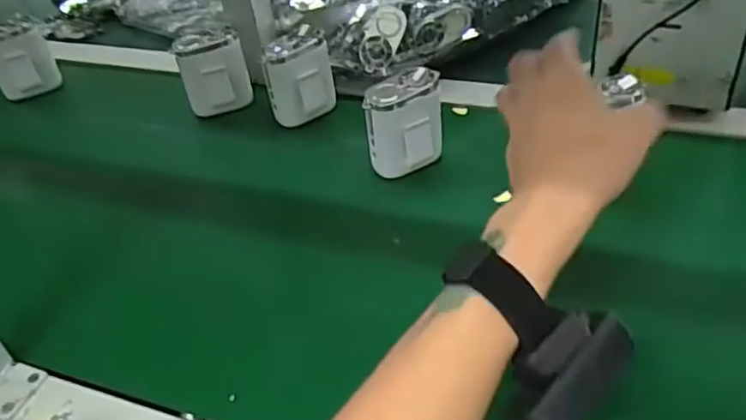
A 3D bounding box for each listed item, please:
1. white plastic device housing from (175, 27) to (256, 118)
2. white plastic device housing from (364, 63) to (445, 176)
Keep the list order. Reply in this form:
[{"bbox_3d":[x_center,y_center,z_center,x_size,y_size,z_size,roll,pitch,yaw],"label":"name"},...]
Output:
[{"bbox_3d":[-0.170,-0.146,0.715,0.073,0.085,0.054,-15,41,-8],"label":"white plastic device housing"},{"bbox_3d":[0.031,-0.078,0.599,0.075,0.079,0.041,-23,43,-17],"label":"white plastic device housing"}]

